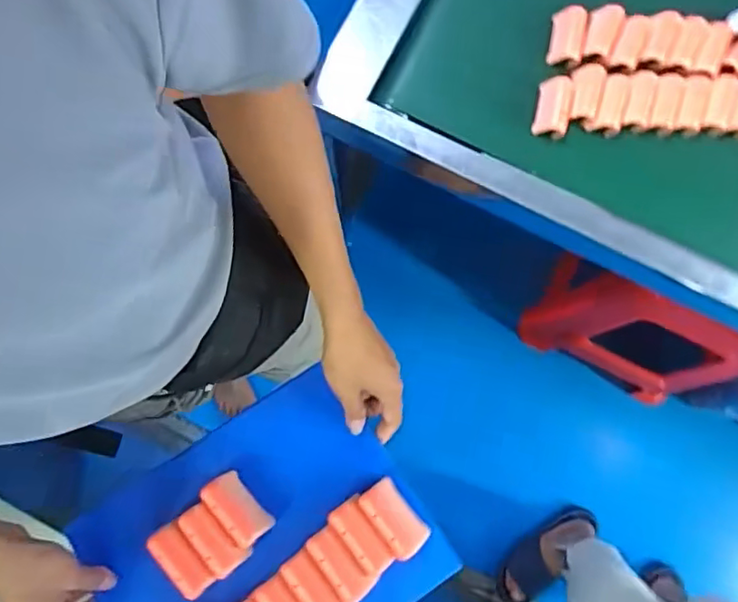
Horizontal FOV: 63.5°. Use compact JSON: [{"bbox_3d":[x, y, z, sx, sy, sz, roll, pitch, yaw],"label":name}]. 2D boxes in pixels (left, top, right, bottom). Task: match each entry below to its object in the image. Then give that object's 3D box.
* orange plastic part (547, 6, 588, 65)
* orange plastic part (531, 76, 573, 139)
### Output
[{"bbox_3d":[0.273,-0.363,0.819,0.042,0.024,0.078,10,79,5],"label":"orange plastic part"},{"bbox_3d":[0.248,-0.261,0.801,0.041,0.023,0.079,10,78,5],"label":"orange plastic part"}]

